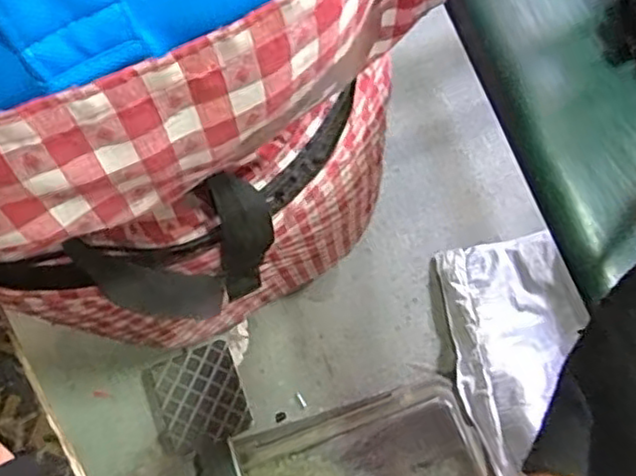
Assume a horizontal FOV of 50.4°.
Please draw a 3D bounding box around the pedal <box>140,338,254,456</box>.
[{"bbox_3d":[-0.197,0.258,1.094,0.147,0.021,0.154,-22,80,-3],"label":"pedal"}]

